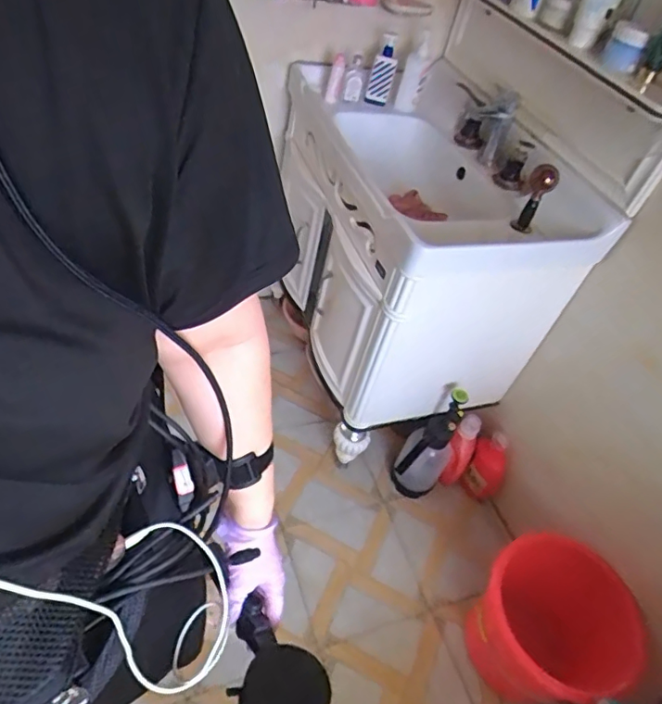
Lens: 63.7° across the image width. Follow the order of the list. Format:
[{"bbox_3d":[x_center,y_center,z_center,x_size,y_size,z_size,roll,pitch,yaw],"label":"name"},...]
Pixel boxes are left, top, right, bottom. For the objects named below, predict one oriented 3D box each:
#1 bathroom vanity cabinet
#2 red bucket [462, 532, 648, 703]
[{"bbox_3d":[0.187,-0.304,1.380,0.512,0.555,0.793,-13,53,-16],"label":"bathroom vanity cabinet"},{"bbox_3d":[0.470,0.609,1.191,0.297,0.300,0.280,3,50,-4],"label":"red bucket"}]

